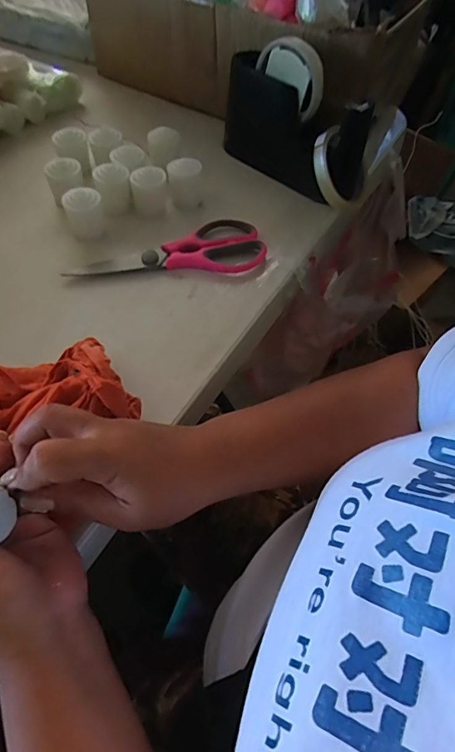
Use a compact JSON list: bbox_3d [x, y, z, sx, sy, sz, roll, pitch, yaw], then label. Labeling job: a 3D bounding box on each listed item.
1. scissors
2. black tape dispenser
[{"bbox_3d":[-0.061,-0.140,0.479,0.197,0.015,0.083,-3,57,-7],"label":"scissors"},{"bbox_3d":[0.088,-0.290,0.514,0.076,0.122,0.194,-37,64,-24],"label":"black tape dispenser"}]

